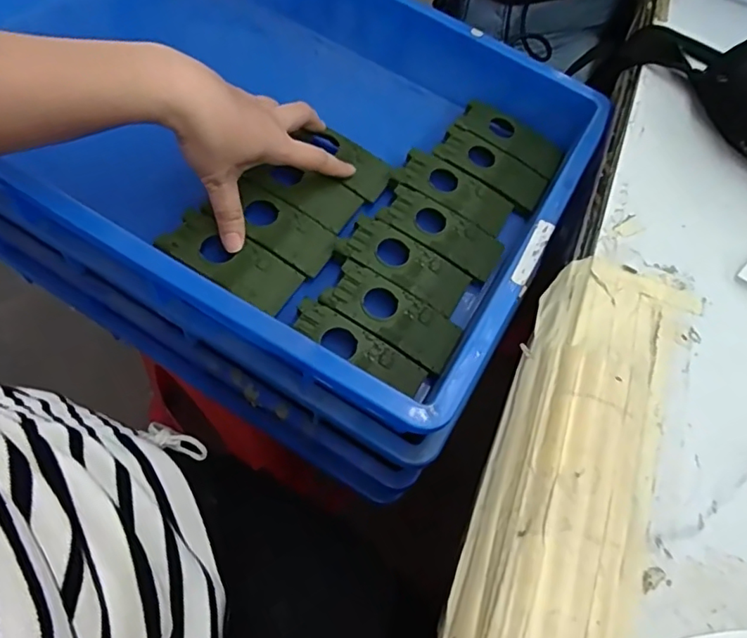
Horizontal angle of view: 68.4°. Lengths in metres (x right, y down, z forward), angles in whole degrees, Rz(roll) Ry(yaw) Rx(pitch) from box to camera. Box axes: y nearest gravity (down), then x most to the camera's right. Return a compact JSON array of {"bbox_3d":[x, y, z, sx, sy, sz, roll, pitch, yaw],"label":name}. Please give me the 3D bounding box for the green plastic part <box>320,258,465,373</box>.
[{"bbox_3d":[0.014,-0.003,0.411,0.102,0.004,0.044,31,59,3],"label":"green plastic part"}]

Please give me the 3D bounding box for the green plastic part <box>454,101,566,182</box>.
[{"bbox_3d":[0.132,-0.172,0.525,0.101,0.007,0.041,31,61,1],"label":"green plastic part"}]

